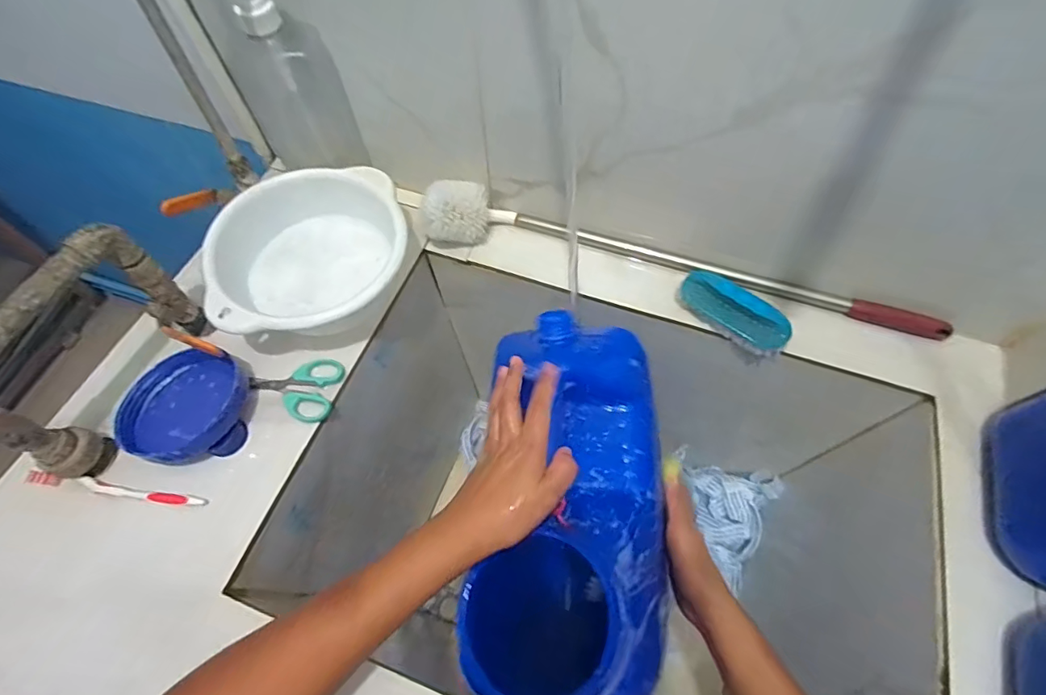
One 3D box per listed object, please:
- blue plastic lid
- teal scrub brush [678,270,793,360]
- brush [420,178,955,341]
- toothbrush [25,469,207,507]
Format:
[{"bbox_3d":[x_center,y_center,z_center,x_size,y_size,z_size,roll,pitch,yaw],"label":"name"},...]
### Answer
[{"bbox_3d":[-0.341,0.057,0.494,0.128,0.043,0.111,19,64,11],"label":"blue plastic lid"},{"bbox_3d":[0.227,-0.040,0.535,0.126,0.042,0.042,35,68,18],"label":"teal scrub brush"},{"bbox_3d":[0.167,-0.110,0.555,0.592,0.061,0.075,12,63,8],"label":"brush"},{"bbox_3d":[-0.393,0.136,0.471,0.182,0.011,0.012,7,62,5],"label":"toothbrush"}]

